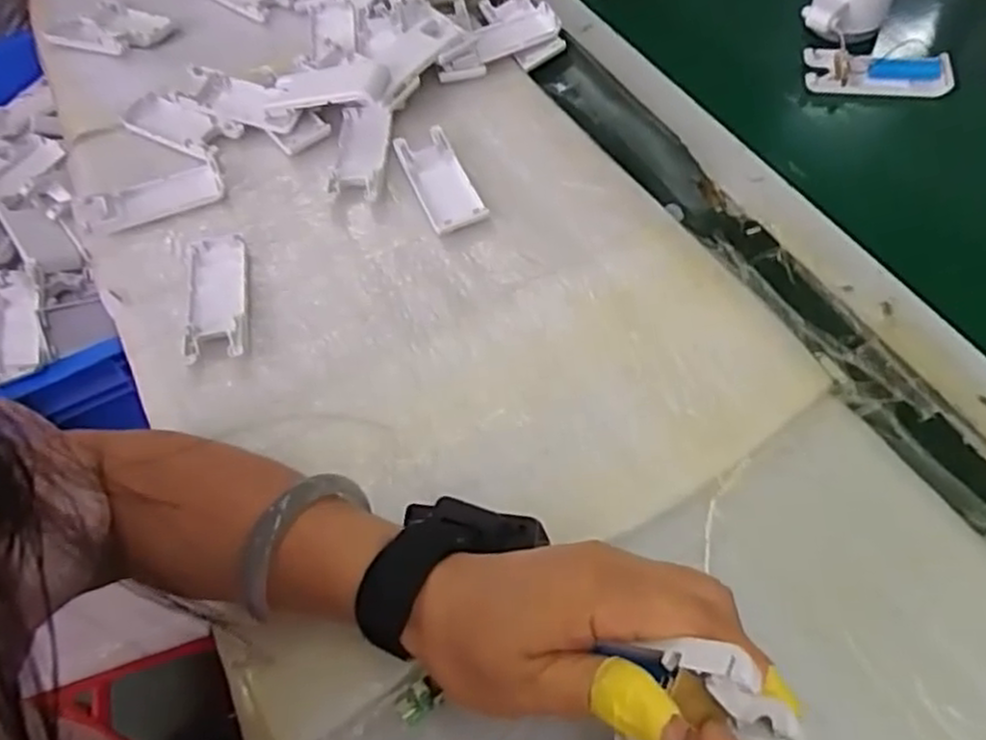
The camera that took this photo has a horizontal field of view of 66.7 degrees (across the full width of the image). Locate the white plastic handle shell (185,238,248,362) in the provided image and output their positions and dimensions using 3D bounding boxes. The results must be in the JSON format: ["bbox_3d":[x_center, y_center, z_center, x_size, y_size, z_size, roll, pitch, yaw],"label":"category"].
[{"bbox_3d":[-0.189,-0.046,0.507,0.043,0.023,0.100,-10,54,-2],"label":"white plastic handle shell"}]

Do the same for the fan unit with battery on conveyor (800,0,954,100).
[{"bbox_3d":[0.299,-0.269,0.579,0.103,0.060,0.101,5,55,9],"label":"fan unit with battery on conveyor"}]

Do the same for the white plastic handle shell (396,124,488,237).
[{"bbox_3d":[-0.039,-0.138,0.546,0.038,0.014,0.097,-21,55,-10],"label":"white plastic handle shell"}]

